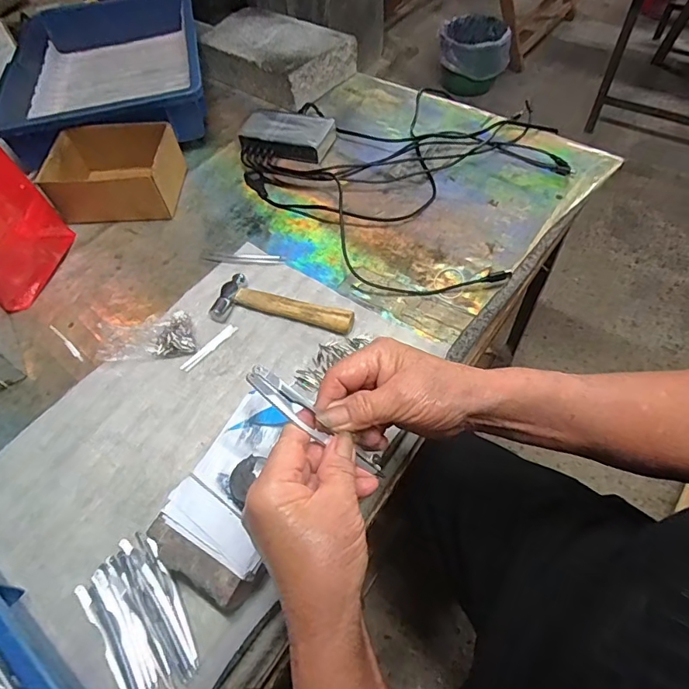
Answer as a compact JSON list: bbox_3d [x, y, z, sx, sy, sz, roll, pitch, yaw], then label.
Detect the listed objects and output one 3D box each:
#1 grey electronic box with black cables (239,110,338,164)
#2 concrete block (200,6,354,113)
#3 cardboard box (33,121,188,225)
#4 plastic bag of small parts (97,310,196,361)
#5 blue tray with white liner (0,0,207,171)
[{"bbox_3d":[-0.082,-0.301,0.686,0.127,0.035,0.075,8,57,10],"label":"grey electronic box with black cables"},{"bbox_3d":[-0.117,-0.484,0.795,0.235,0.062,0.148,30,64,22],"label":"concrete block"},{"bbox_3d":[-0.305,-0.230,0.637,0.159,0.070,0.116,-4,56,2],"label":"cardboard box"},{"bbox_3d":[-0.213,-0.012,0.508,0.092,0.034,0.058,-15,56,-5],"label":"plastic bag of small parts"},{"bbox_3d":[-0.374,-0.445,0.769,0.276,0.097,0.407,-14,56,-5],"label":"blue tray with white liner"}]

